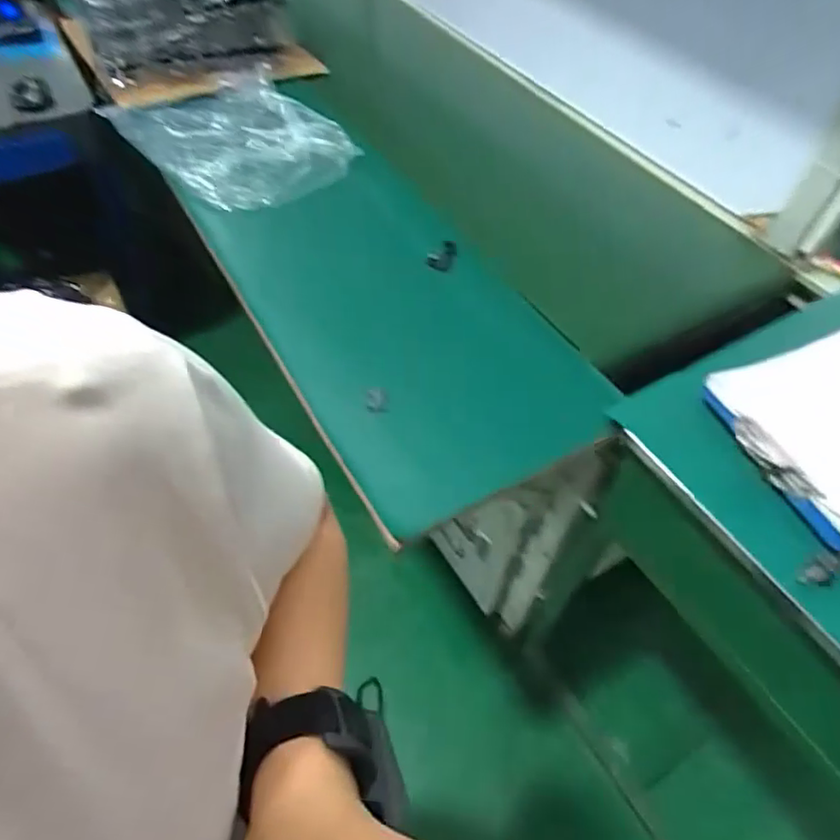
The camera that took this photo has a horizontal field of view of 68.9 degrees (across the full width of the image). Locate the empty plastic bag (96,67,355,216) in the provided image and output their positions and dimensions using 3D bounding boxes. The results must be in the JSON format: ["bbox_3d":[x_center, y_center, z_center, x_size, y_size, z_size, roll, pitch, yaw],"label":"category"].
[{"bbox_3d":[-0.319,-0.482,1.054,0.297,0.073,0.338,-33,61,-25],"label":"empty plastic bag"}]

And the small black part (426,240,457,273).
[{"bbox_3d":[0.035,-0.251,0.919,0.037,0.019,0.072,14,53,8],"label":"small black part"}]

